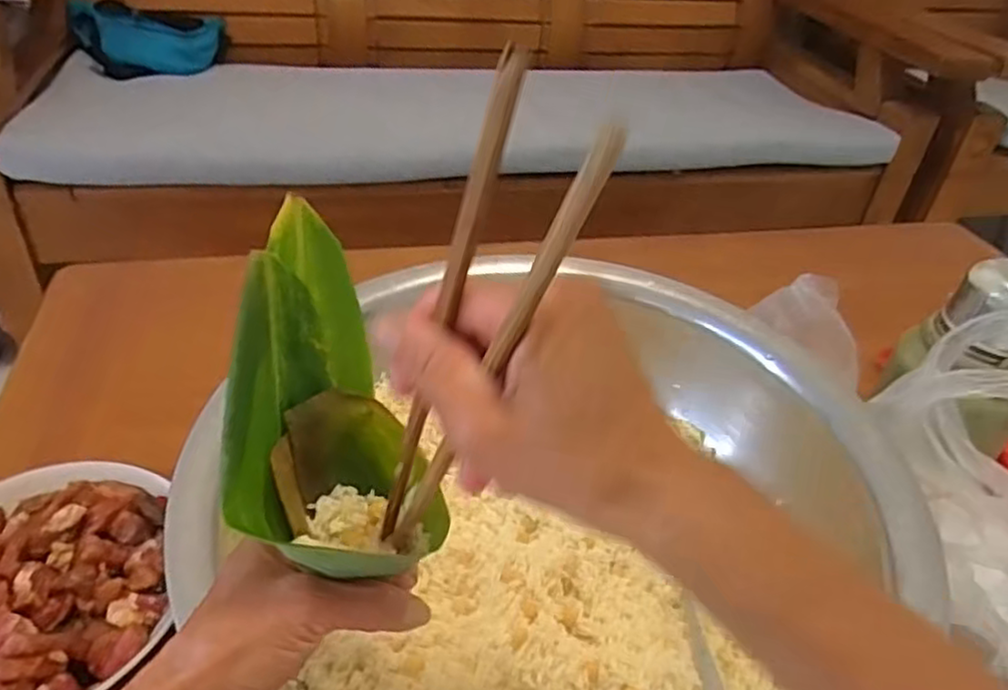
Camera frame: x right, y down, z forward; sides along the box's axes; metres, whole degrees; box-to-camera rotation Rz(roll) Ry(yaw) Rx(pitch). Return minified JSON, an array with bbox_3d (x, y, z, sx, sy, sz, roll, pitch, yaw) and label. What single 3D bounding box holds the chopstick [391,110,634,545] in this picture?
[{"bbox_3d":[-0.011,0.020,0.236,0.006,0.194,0.009,36,44,8],"label":"chopstick"}]

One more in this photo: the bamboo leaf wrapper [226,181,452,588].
[{"bbox_3d":[-0.074,0.020,0.299,0.076,0.057,0.154,-7,84,-16],"label":"bamboo leaf wrapper"}]

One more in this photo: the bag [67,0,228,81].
[{"bbox_3d":[-0.686,-0.600,1.386,0.273,0.089,0.134,-13,42,-23],"label":"bag"}]

